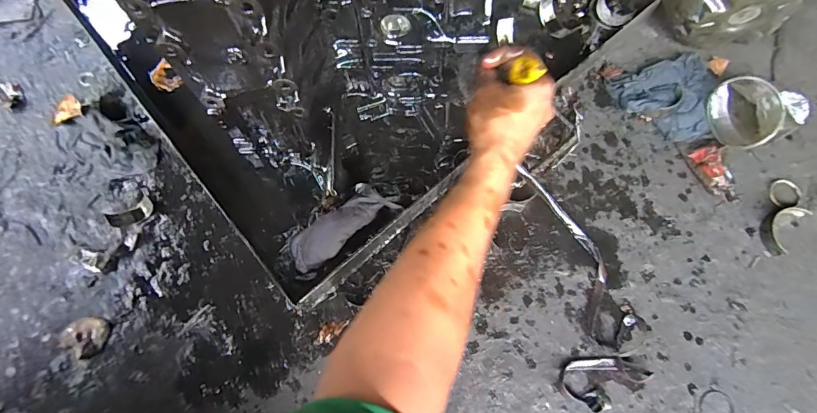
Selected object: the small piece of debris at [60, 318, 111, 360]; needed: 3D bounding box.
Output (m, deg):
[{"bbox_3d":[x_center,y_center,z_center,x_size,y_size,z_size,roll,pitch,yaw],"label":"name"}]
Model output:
[{"bbox_3d":[-0.408,0.163,0.539,0.057,0.004,0.049,31,73,9],"label":"small piece of debris"}]

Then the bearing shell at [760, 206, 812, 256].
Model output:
[{"bbox_3d":[0.490,0.027,0.559,0.033,0.018,0.080,42,76,12],"label":"bearing shell"}]

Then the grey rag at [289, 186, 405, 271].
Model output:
[{"bbox_3d":[-0.085,0.022,0.533,0.147,0.045,0.066,-36,75,-12],"label":"grey rag"}]

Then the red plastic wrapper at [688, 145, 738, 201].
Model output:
[{"bbox_3d":[0.429,-0.046,0.592,0.041,0.018,0.081,-27,74,-10],"label":"red plastic wrapper"}]

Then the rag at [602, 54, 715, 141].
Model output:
[{"bbox_3d":[0.389,-0.156,0.627,0.147,0.026,0.123,-18,72,-7],"label":"rag"}]

